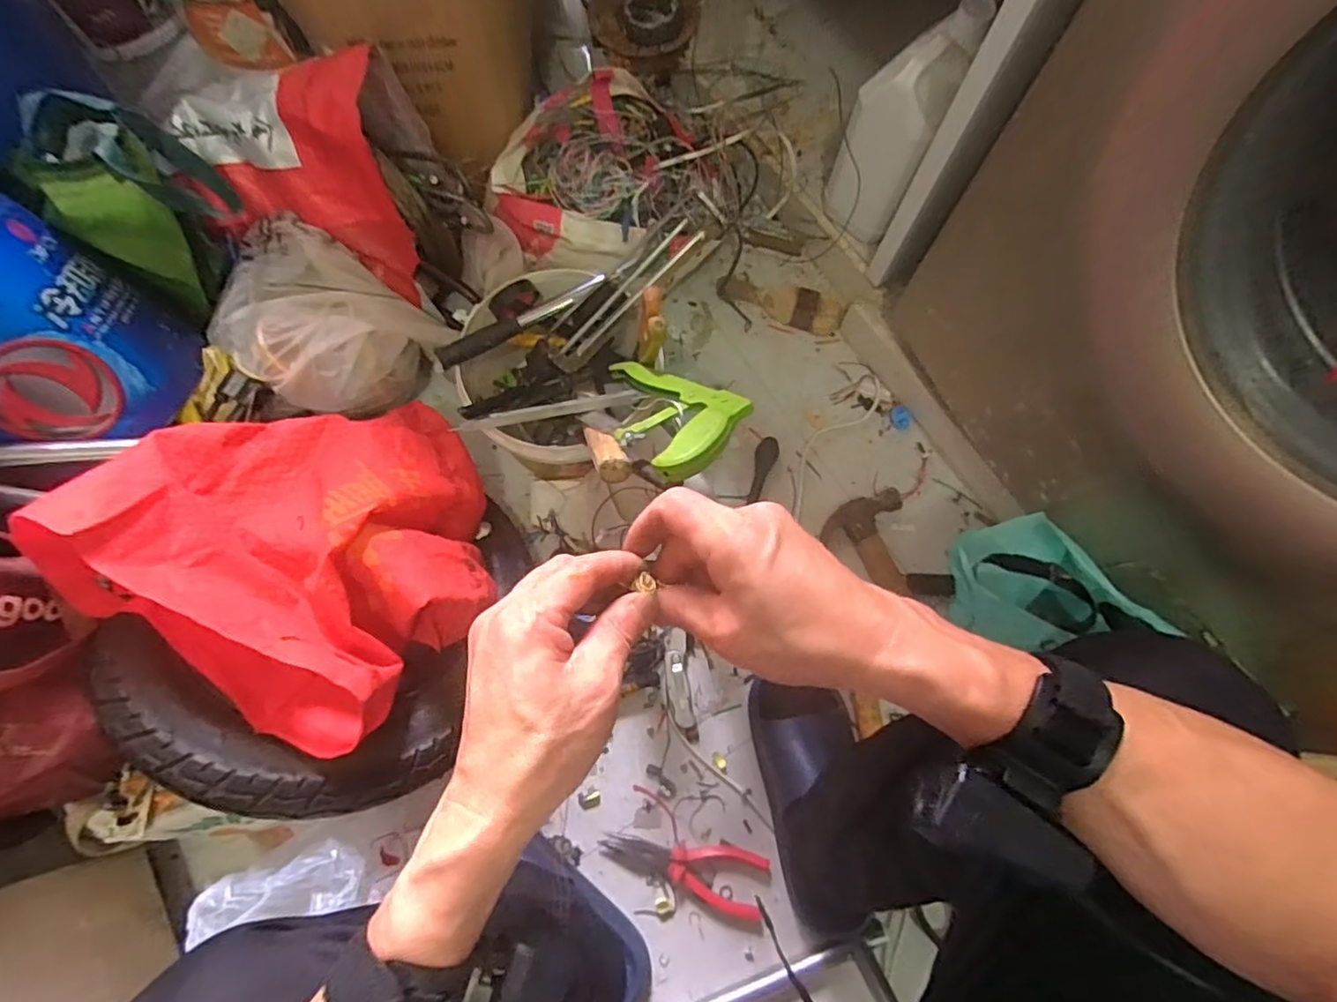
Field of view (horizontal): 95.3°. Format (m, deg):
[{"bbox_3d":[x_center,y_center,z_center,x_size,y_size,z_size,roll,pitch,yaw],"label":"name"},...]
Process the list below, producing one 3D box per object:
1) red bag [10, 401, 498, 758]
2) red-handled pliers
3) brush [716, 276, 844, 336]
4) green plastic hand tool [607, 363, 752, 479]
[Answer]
[{"bbox_3d":[-0.316,0.032,0.550,0.300,0.173,0.308,38,76,9],"label":"red bag"},{"bbox_3d":[0.018,0.408,0.680,0.189,0.018,0.069,18,74,4],"label":"red-handled pliers"},{"bbox_3d":[0.160,-0.291,0.879,0.184,0.022,0.056,21,74,5],"label":"brush"},{"bbox_3d":[0.000,-0.096,0.600,0.110,0.029,0.263,-17,30,-6],"label":"green plastic hand tool"}]

